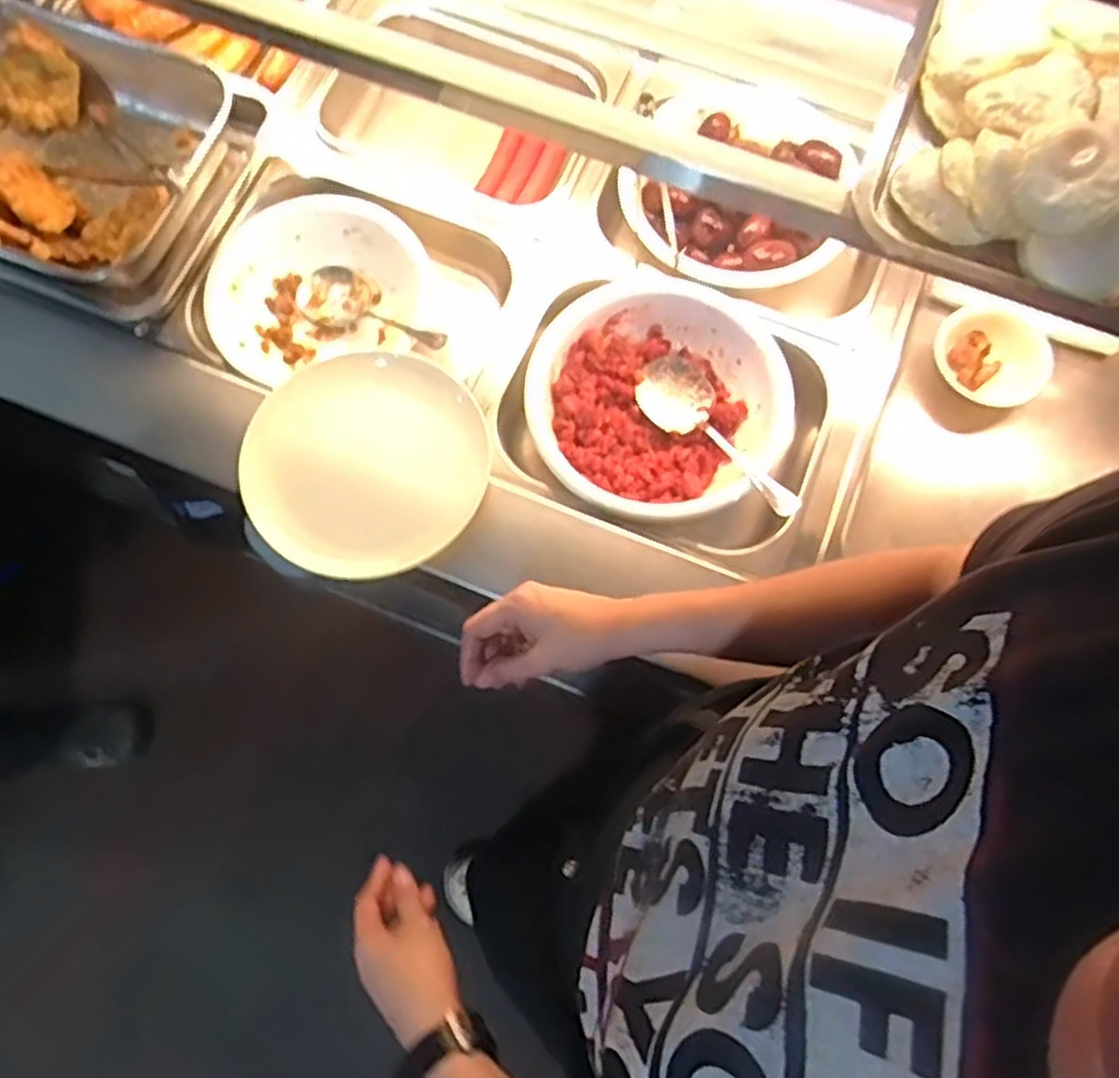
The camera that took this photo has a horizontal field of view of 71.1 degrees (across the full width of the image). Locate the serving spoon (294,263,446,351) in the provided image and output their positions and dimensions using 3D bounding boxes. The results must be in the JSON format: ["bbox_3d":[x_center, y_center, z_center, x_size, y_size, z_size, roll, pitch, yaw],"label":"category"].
[{"bbox_3d":[-0.188,-0.231,0.814,0.233,0.034,0.069,29,74,34],"label":"serving spoon"}]

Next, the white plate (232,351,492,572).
[{"bbox_3d":[-0.181,-0.071,0.723,0.211,0.047,0.206,0,74,0],"label":"white plate"}]

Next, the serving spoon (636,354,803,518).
[{"bbox_3d":[0.158,-0.101,0.770,0.065,0.033,0.221,-32,57,-9],"label":"serving spoon"}]

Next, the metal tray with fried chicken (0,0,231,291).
[{"bbox_3d":[-0.538,-0.406,0.812,0.375,0.080,0.270,22,75,6],"label":"metal tray with fried chicken"}]

